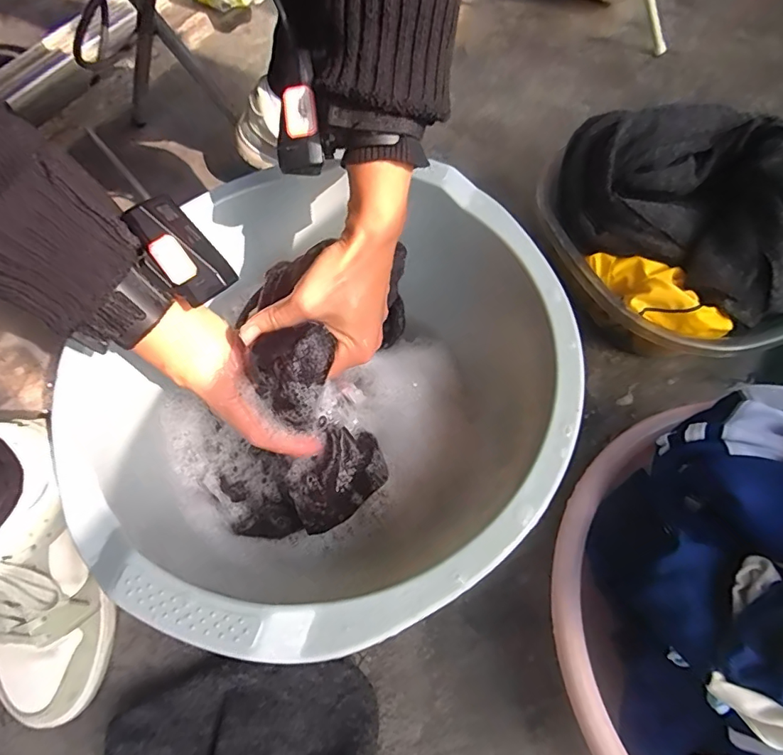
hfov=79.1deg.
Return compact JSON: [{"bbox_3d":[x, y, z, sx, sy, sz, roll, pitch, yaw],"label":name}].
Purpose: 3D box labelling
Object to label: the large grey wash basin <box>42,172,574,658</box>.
[{"bbox_3d":[-0.040,0.023,0.423,0.345,0.186,0.384,28,68,15],"label":"large grey wash basin"}]

